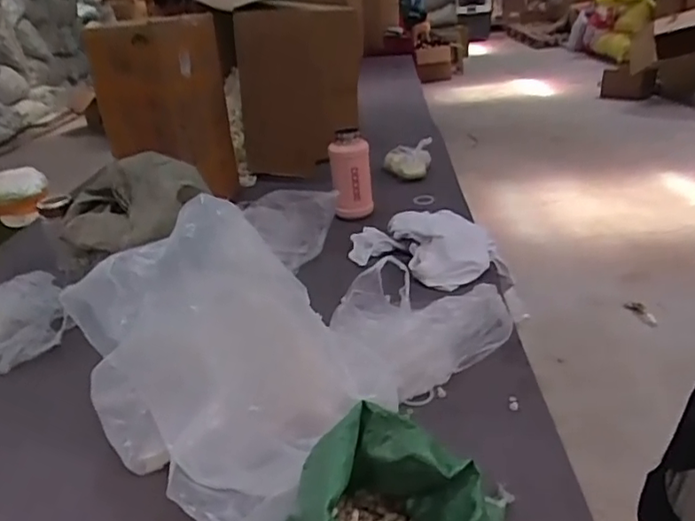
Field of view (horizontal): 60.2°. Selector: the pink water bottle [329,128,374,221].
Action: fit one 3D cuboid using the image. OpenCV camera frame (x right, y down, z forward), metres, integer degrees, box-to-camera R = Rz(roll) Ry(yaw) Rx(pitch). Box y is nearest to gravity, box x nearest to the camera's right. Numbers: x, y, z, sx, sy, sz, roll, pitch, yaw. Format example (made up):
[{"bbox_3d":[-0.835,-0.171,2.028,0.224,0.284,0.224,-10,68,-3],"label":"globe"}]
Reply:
[{"bbox_3d":[0.010,-0.216,1.463,0.097,0.183,0.084,-8,26,-4],"label":"pink water bottle"}]

